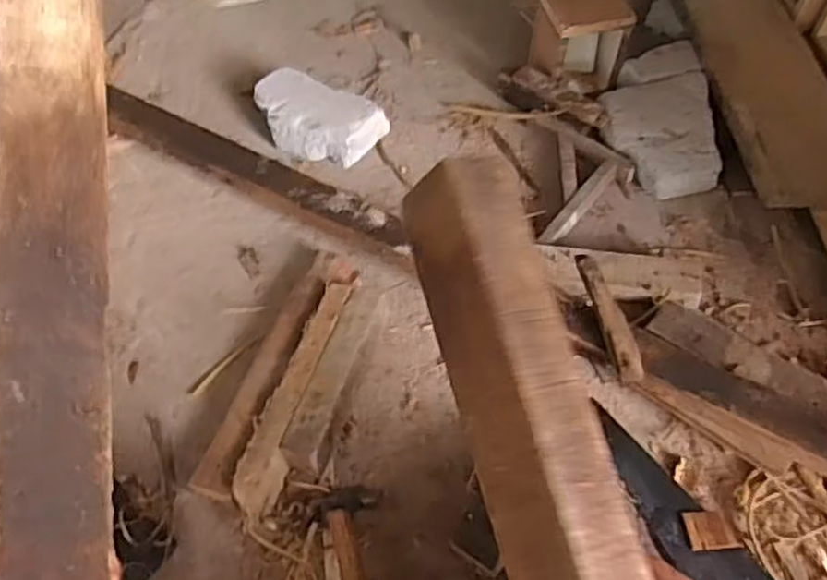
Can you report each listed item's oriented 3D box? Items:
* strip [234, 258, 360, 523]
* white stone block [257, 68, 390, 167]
[{"bbox_3d":[-0.142,0.099,0.922,0.050,0.029,0.378,13,57,10],"label":"strip"},{"bbox_3d":[-0.163,-0.284,1.196,0.204,0.080,0.122,24,60,17],"label":"white stone block"}]

